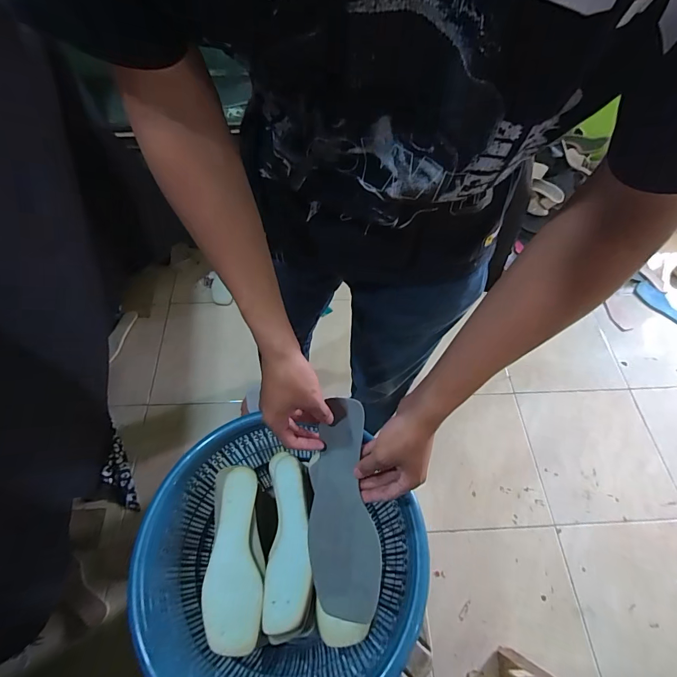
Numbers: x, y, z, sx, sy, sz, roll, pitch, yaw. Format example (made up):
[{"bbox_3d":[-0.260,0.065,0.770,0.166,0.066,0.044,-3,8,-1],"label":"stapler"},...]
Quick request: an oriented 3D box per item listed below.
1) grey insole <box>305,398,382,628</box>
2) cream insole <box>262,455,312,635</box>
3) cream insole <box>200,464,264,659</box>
[{"bbox_3d":[0.000,0.202,0.470,0.083,0.012,0.245,-9,73,11],"label":"grey insole"},{"bbox_3d":[-0.077,0.299,0.575,0.071,0.016,0.227,-16,53,18],"label":"cream insole"},{"bbox_3d":[-0.158,0.320,0.564,0.077,0.021,0.234,-8,61,-4],"label":"cream insole"}]

